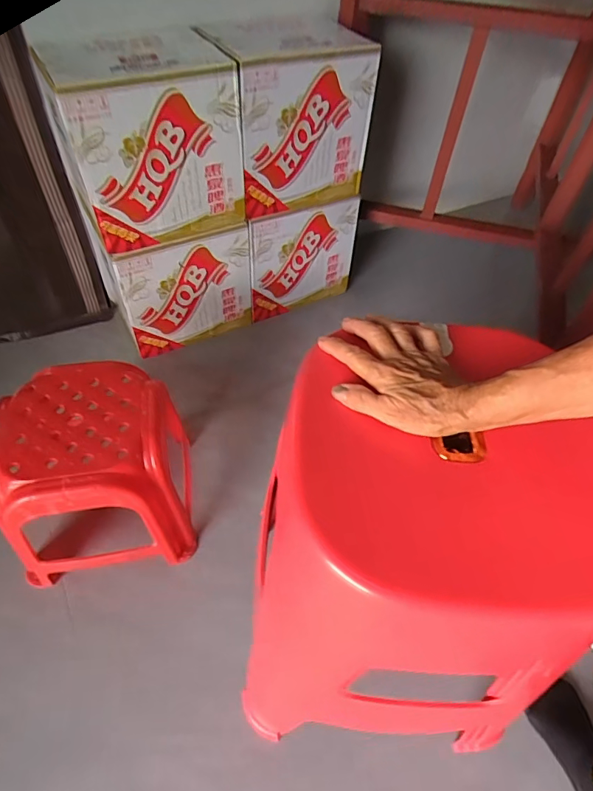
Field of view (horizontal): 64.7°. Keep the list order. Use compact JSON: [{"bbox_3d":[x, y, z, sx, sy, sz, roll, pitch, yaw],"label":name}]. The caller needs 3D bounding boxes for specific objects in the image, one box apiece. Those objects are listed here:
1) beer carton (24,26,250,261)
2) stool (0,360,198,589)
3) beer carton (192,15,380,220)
[{"bbox_3d":[-0.287,-0.488,0.907,0.296,0.292,0.210,-25,56,-22],"label":"beer carton"},{"bbox_3d":[-0.339,0.131,0.807,0.272,0.258,0.274,-9,53,-9],"label":"stool"},{"bbox_3d":[-0.013,-0.612,1.024,0.311,0.307,0.225,-18,54,-18],"label":"beer carton"}]

